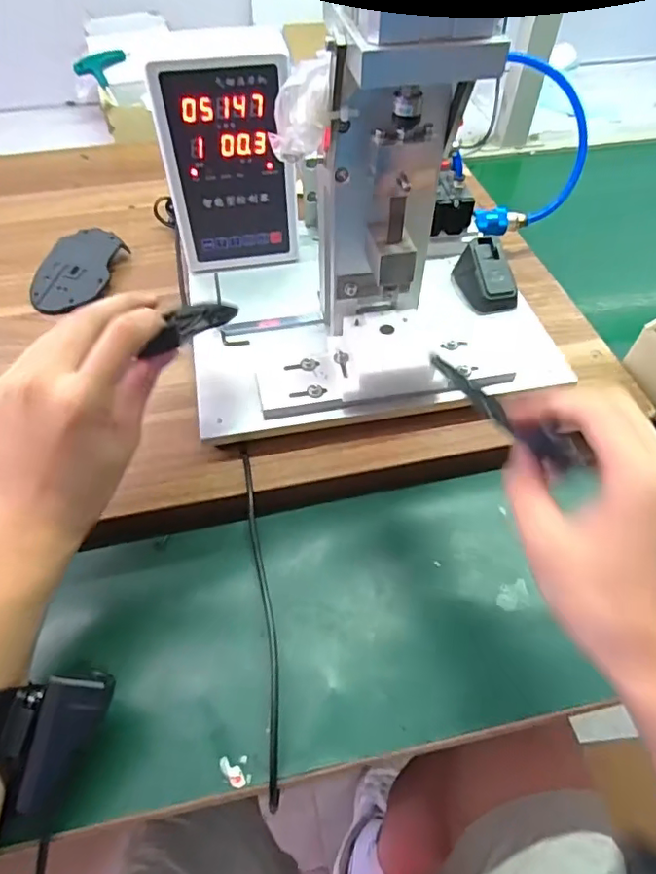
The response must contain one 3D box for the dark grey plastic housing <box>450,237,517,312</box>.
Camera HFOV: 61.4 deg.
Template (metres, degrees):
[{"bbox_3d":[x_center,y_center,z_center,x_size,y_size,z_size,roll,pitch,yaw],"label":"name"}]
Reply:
[{"bbox_3d":[0.142,-0.146,0.496,0.042,0.036,0.063,-11,54,-9],"label":"dark grey plastic housing"}]

